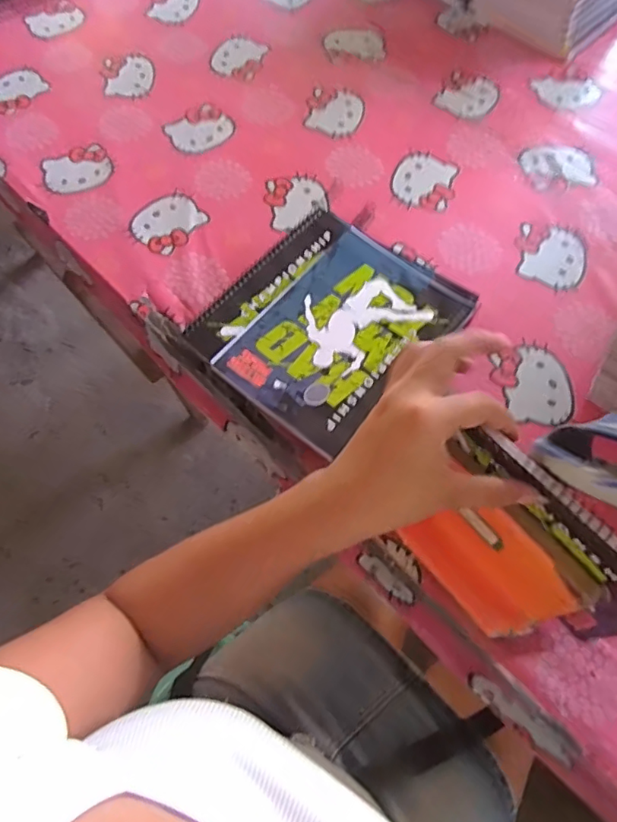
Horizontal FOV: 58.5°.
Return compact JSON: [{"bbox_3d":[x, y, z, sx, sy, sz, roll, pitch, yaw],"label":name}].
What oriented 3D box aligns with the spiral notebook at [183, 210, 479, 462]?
[{"bbox_3d":[0.021,-0.085,0.511,0.177,0.012,0.210,39,73,17],"label":"spiral notebook"}]

